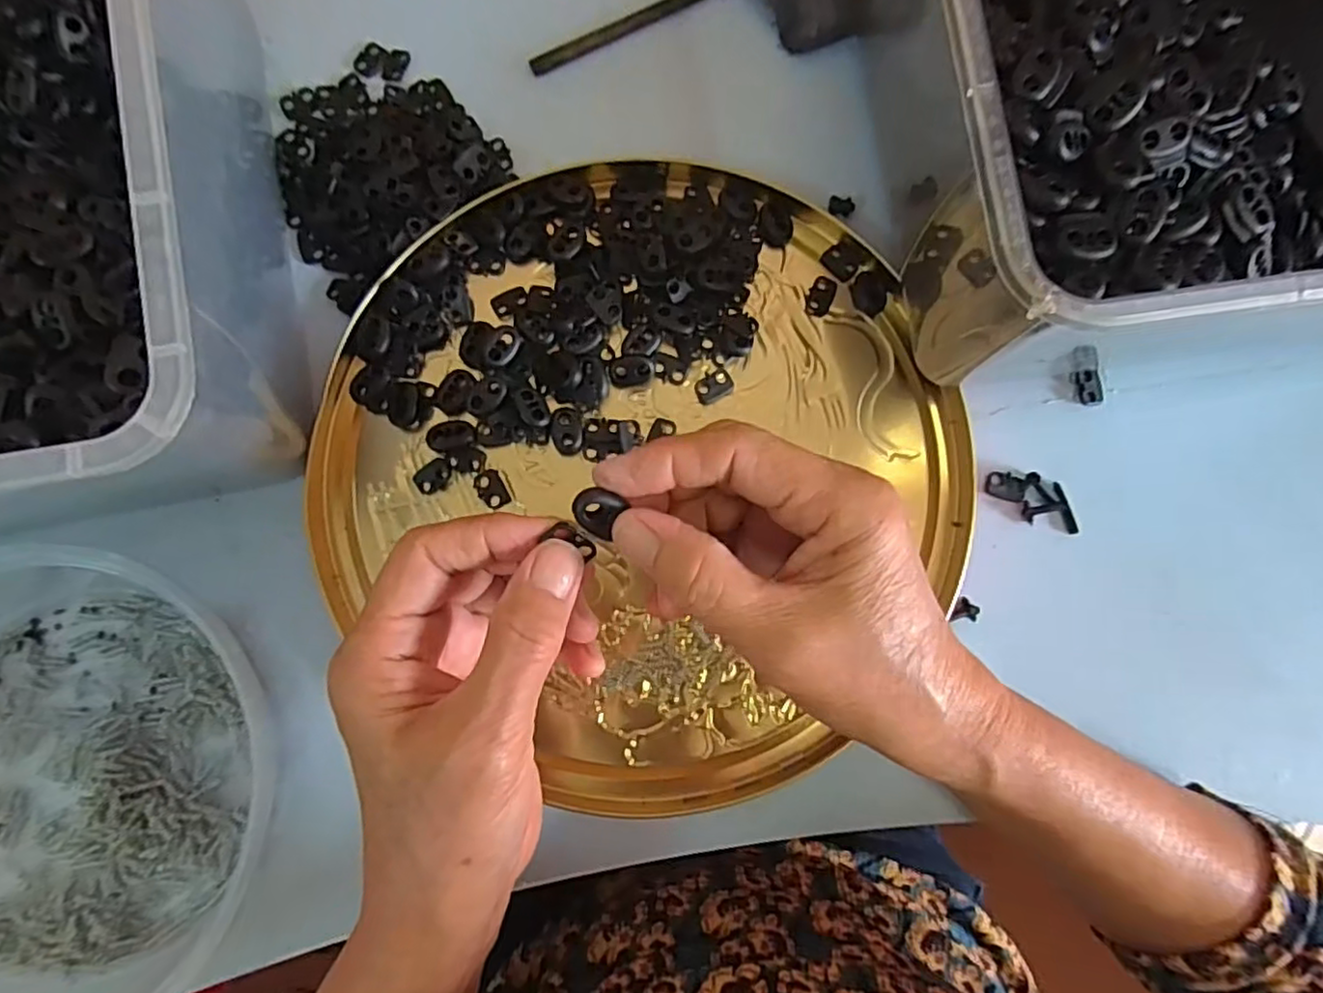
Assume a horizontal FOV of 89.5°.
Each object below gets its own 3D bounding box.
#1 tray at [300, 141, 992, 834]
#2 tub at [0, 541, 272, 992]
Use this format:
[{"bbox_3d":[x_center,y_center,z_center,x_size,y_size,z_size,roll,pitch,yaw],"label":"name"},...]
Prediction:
[{"bbox_3d":[-0.004,-0.028,0.311,0.287,0.013,0.276,0,81,0],"label":"tray"},{"bbox_3d":[-0.257,0.124,0.271,0.201,0.042,0.192,0,81,0],"label":"tub"}]

